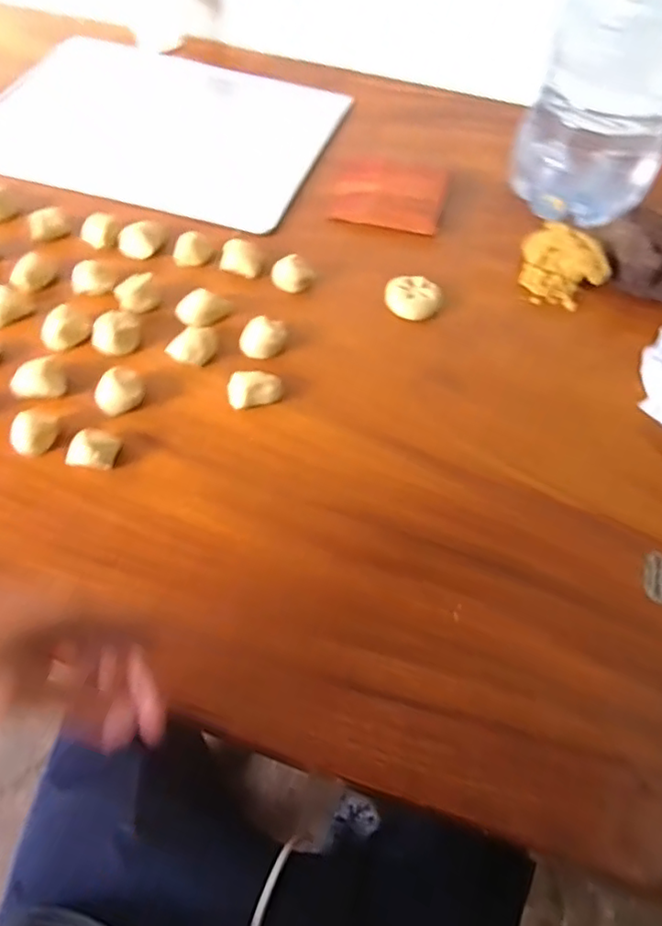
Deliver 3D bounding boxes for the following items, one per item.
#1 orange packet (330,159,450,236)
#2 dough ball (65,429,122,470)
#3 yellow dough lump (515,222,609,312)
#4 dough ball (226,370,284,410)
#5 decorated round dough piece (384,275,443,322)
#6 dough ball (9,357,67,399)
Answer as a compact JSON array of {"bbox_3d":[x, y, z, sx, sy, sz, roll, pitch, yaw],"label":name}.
[{"bbox_3d":[0.073,-0.330,0.715,0.129,0.012,0.116,12,56,5],"label":"orange packet"},{"bbox_3d":[-0.203,-0.012,0.495,0.036,0.025,0.036,2,56,-2],"label":"dough ball"},{"bbox_3d":[0.250,-0.215,0.630,0.094,0.049,0.082,26,59,14],"label":"yellow dough lump"},{"bbox_3d":[-0.070,-0.071,0.541,0.051,0.025,0.037,-7,57,-8],"label":"dough ball"},{"bbox_3d":[0.087,-0.174,0.616,0.056,0.022,0.047,19,57,9],"label":"decorated round dough piece"},{"bbox_3d":[-0.270,-0.075,0.535,0.043,0.024,0.032,-21,60,-16],"label":"dough ball"}]

